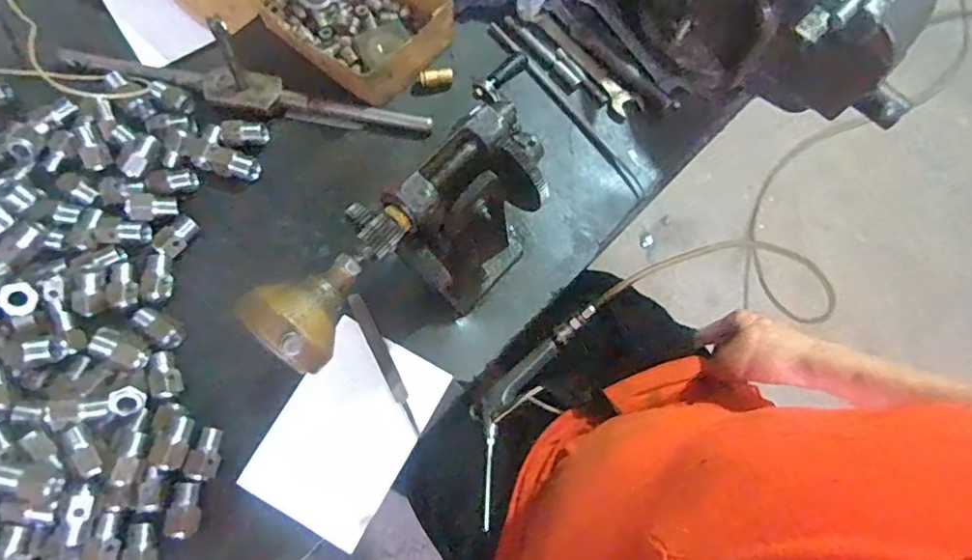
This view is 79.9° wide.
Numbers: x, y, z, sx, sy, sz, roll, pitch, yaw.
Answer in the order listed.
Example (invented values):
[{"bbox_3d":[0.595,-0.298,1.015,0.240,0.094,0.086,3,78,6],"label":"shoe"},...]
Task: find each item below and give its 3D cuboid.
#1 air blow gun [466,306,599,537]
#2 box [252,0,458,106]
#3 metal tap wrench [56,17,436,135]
[{"bbox_3d":[0.040,0.130,0.629,0.028,0.099,0.244,42,75,-30],"label":"air blow gun"},{"bbox_3d":[-0.127,-0.274,0.572,0.178,0.064,0.141,39,75,10],"label":"box"},{"bbox_3d":[-0.236,-0.196,0.538,0.372,0.072,0.042,11,72,2],"label":"metal tap wrench"}]

